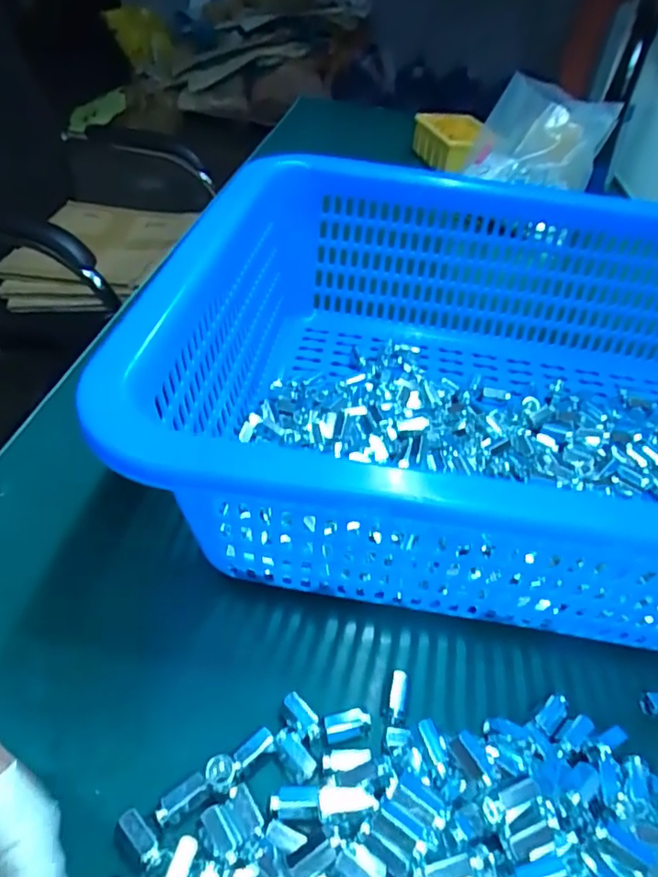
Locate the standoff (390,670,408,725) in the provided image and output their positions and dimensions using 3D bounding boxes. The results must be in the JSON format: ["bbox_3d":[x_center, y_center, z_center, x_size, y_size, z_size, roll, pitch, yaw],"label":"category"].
[{"bbox_3d":[0.033,0.123,0.274,0.007,0.007,0.024,10,43,5],"label":"standoff"}]

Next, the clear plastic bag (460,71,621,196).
[{"bbox_3d":[0.257,-0.365,0.709,0.158,0.107,0.059,11,43,6],"label":"clear plastic bag"}]

